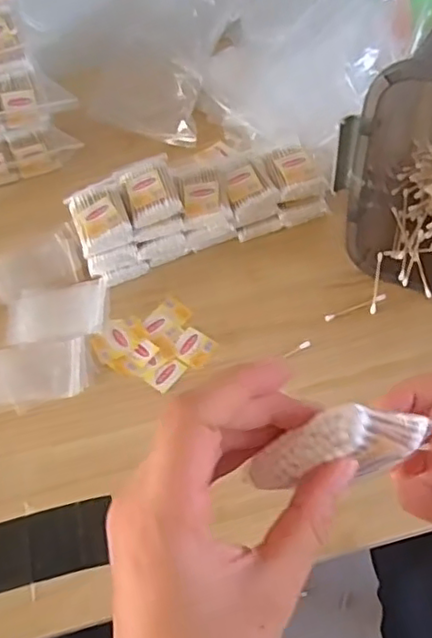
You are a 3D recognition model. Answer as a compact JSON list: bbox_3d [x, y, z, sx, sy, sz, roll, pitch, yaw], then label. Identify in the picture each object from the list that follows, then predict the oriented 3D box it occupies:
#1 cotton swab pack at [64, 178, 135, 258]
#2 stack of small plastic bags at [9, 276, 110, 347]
[{"bbox_3d":[-0.127,-0.114,0.689,0.060,0.027,0.080,-22,56,-10],"label":"cotton swab pack"},{"bbox_3d":[-0.176,-0.009,0.704,0.107,0.006,0.070,-8,55,-1],"label":"stack of small plastic bags"}]

